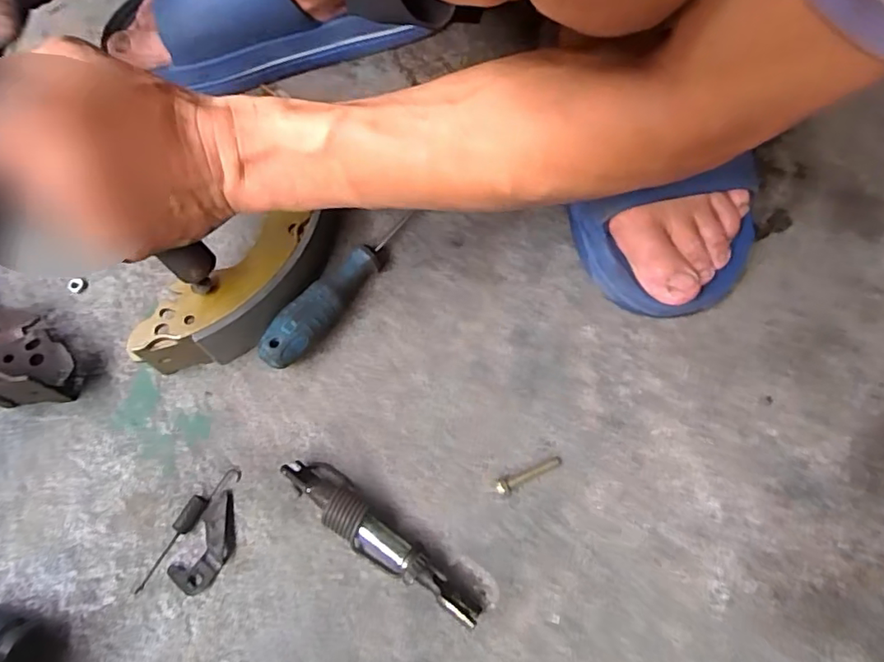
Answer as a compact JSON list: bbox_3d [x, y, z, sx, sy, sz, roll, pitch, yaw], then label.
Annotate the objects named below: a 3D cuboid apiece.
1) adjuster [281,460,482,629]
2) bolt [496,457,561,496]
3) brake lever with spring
[{"bbox_3d":[-0.035,0.113,0.297,0.124,0.023,0.023,37,71,15],"label":"adjuster"},{"bbox_3d":[0.051,0.084,0.318,0.041,0.007,0.009,-19,68,-9],"label":"bolt"},{"bbox_3d":[-0.132,0.114,0.304,0.036,0.009,0.072,28,69,11],"label":"brake lever with spring"}]

